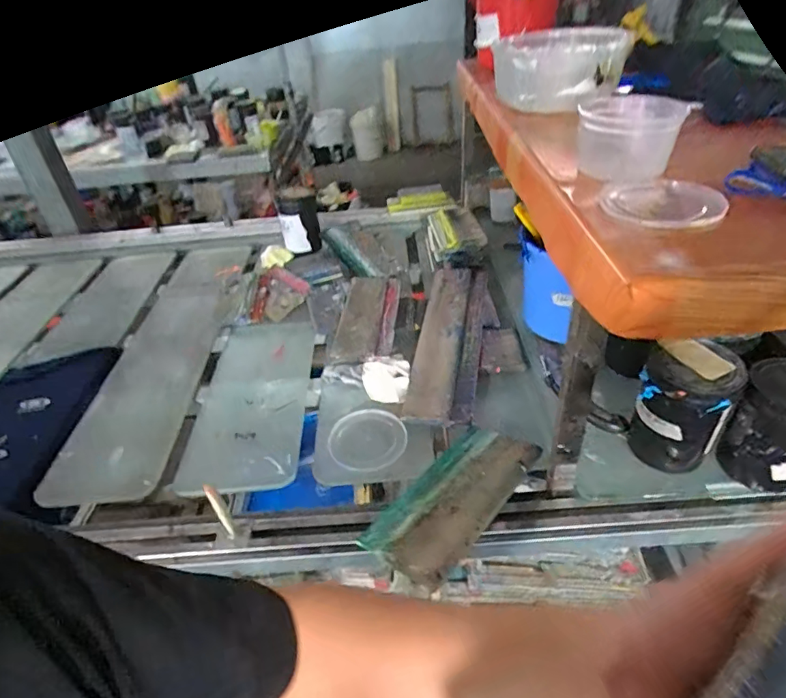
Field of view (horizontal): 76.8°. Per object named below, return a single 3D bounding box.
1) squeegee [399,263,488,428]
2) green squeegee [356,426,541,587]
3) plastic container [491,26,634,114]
[{"bbox_3d":[0.121,-0.040,1.038,0.121,0.031,0.506,1,37,12],"label":"squeegee"},{"bbox_3d":[0.090,0.205,0.705,0.127,0.025,0.291,15,30,37],"label":"green squeegee"},{"bbox_3d":[0.287,-0.494,0.874,0.204,0.095,0.210,-1,36,9],"label":"plastic container"}]

